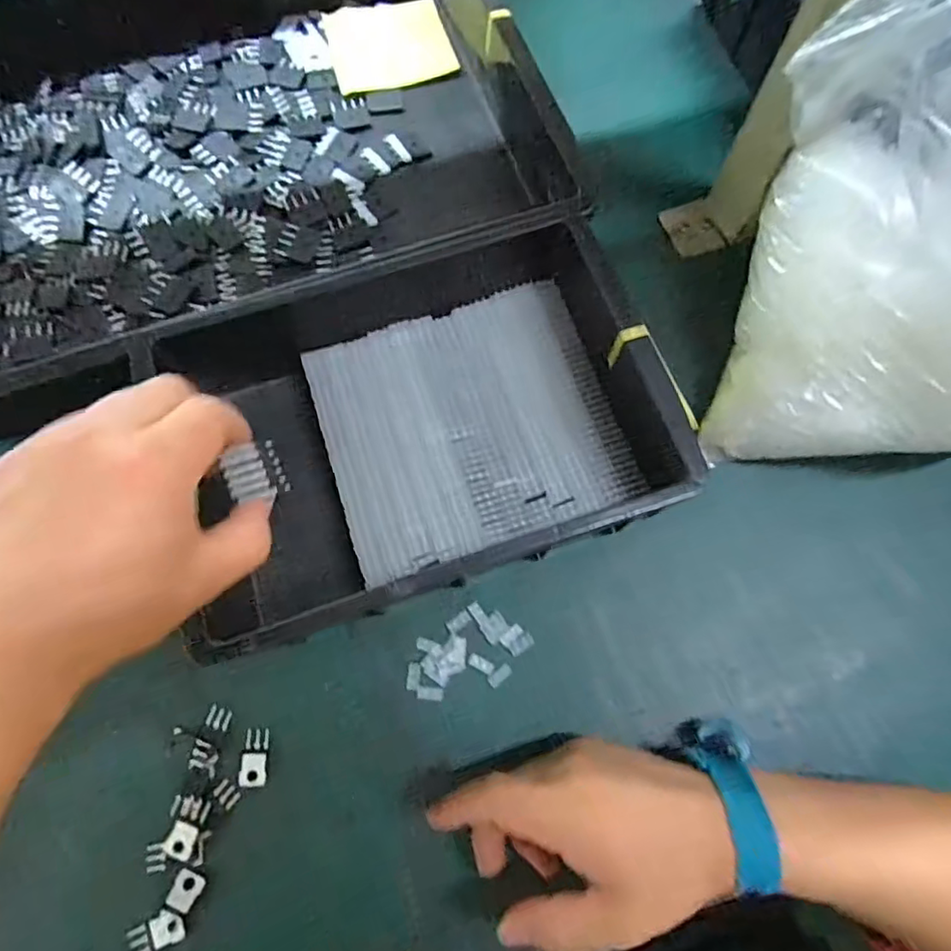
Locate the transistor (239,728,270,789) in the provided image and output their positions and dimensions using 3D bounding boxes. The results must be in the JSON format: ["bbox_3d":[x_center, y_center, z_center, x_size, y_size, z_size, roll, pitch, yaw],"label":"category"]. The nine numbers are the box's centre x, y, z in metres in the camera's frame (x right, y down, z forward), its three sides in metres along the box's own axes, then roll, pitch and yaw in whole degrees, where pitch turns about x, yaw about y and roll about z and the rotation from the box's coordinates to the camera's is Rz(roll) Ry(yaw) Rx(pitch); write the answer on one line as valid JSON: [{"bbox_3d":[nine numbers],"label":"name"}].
[{"bbox_3d":[-0.132,0.170,0.351,0.015,0.004,0.032,-2,73,-1],"label":"transistor"}]

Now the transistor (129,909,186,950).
[{"bbox_3d":[-0.178,0.254,0.323,0.031,0.007,0.017,-28,75,6],"label":"transistor"}]

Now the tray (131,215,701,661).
[{"bbox_3d":[-0.039,-0.039,0.384,0.310,0.069,0.221,-19,74,-6],"label":"tray"}]

